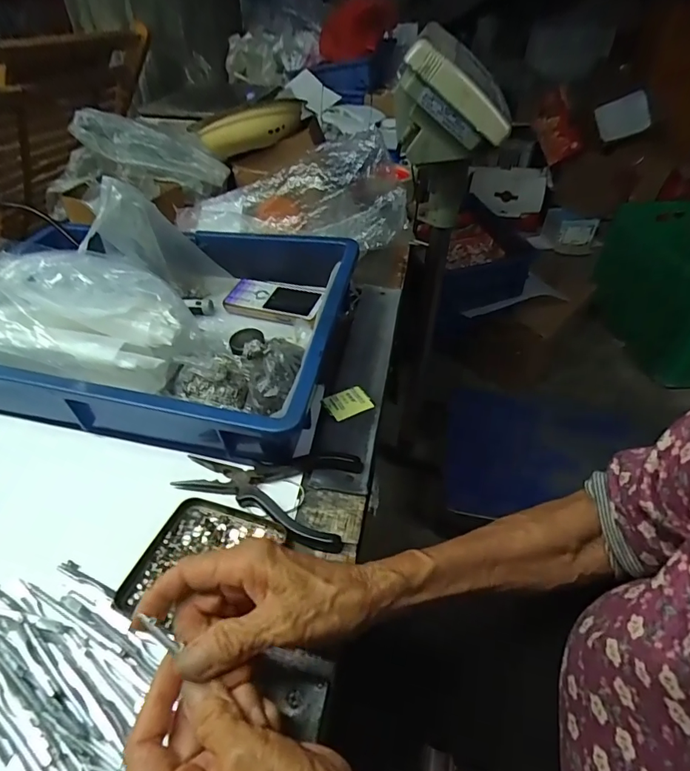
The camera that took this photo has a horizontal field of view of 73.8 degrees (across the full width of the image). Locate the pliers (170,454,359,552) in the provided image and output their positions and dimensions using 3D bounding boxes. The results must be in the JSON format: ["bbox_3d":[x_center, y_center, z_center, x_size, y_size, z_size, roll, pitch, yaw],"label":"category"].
[{"bbox_3d":[-0.069,0.084,0.390,0.150,0.014,0.084,10,44,10],"label":"pliers"}]

